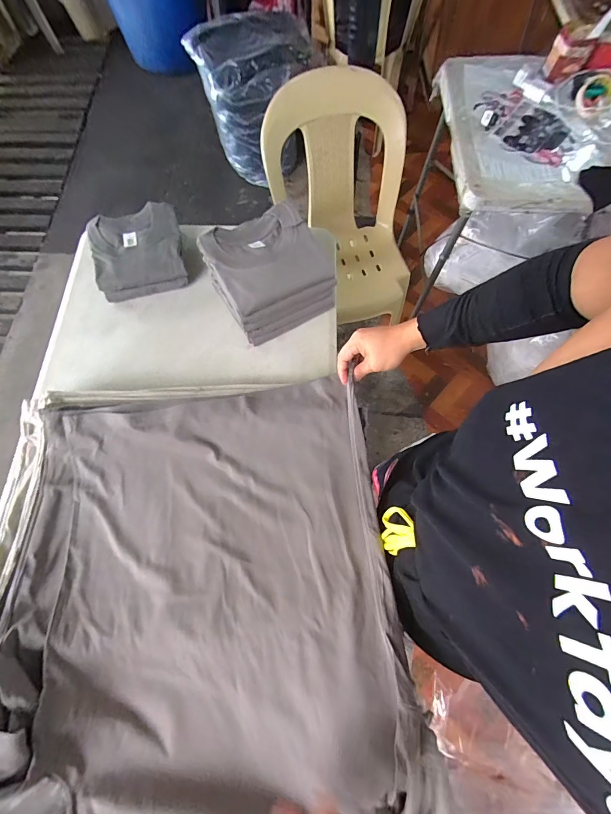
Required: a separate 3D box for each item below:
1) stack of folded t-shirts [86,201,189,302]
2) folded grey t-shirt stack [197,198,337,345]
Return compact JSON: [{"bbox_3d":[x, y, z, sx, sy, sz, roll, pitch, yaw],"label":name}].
[{"bbox_3d":[-0.360,-0.336,0.725,0.180,0.066,0.172,-14,71,-5],"label":"stack of folded t-shirts"},{"bbox_3d":[-0.071,-0.259,0.665,0.194,0.132,0.181,-31,73,-10],"label":"folded grey t-shirt stack"}]

